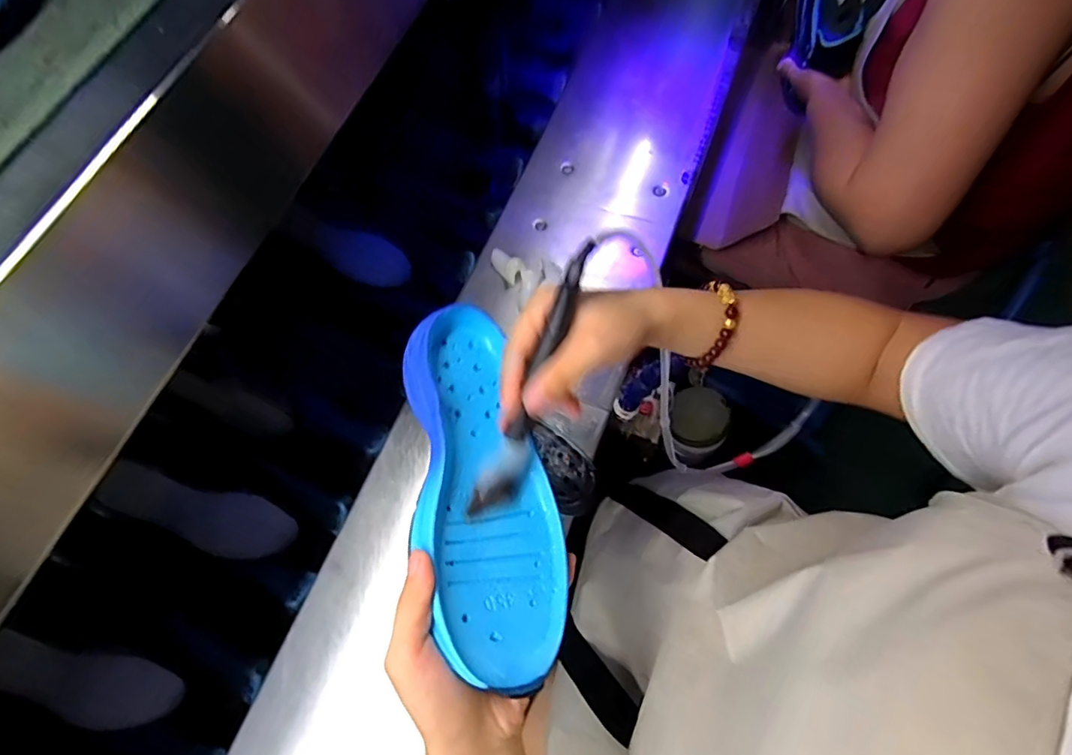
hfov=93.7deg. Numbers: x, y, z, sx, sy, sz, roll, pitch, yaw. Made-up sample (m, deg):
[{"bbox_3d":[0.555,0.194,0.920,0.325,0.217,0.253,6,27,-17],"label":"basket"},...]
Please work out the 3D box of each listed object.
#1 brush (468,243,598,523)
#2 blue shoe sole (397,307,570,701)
[{"bbox_3d":[0.001,0.005,0.296,0.021,0.030,0.171,26,105,11],"label":"brush"},{"bbox_3d":[-0.040,0.062,0.320,0.099,0.038,0.238,3,55,-30],"label":"blue shoe sole"}]

